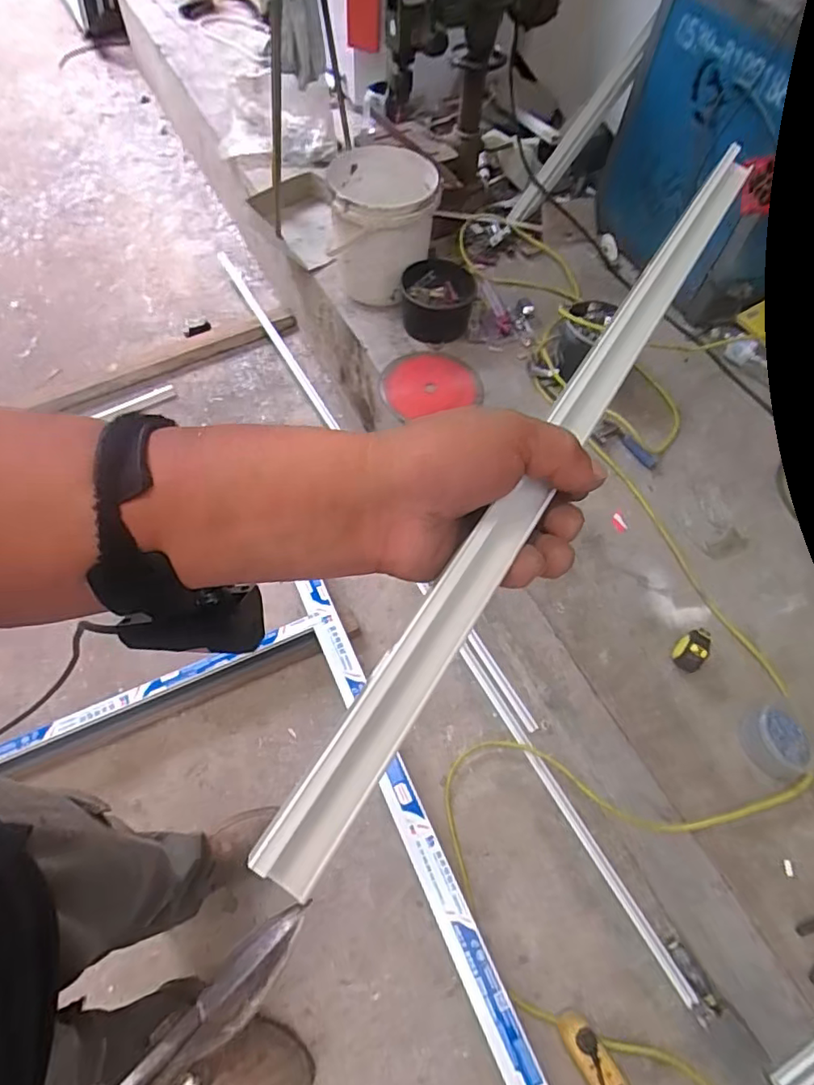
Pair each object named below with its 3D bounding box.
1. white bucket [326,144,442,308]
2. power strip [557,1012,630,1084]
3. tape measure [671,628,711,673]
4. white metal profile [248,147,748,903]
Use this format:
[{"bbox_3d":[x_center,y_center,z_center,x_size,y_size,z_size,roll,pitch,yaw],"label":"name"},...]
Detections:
[{"bbox_3d":[-0.056,-0.728,1.307,0.225,0.219,0.246,1,60,-2],"label":"white bucket"},{"bbox_3d":[0.295,0.795,0.853,0.052,0.029,0.167,-29,66,-18],"label":"power strip"},{"bbox_3d":[0.463,0.174,0.922,0.067,0.052,0.052,-35,67,-20],"label":"tape measure"},{"bbox_3d":[0.088,-0.068,0.299,0.027,0.008,0.497,43,65,-16],"label":"white metal profile"}]

